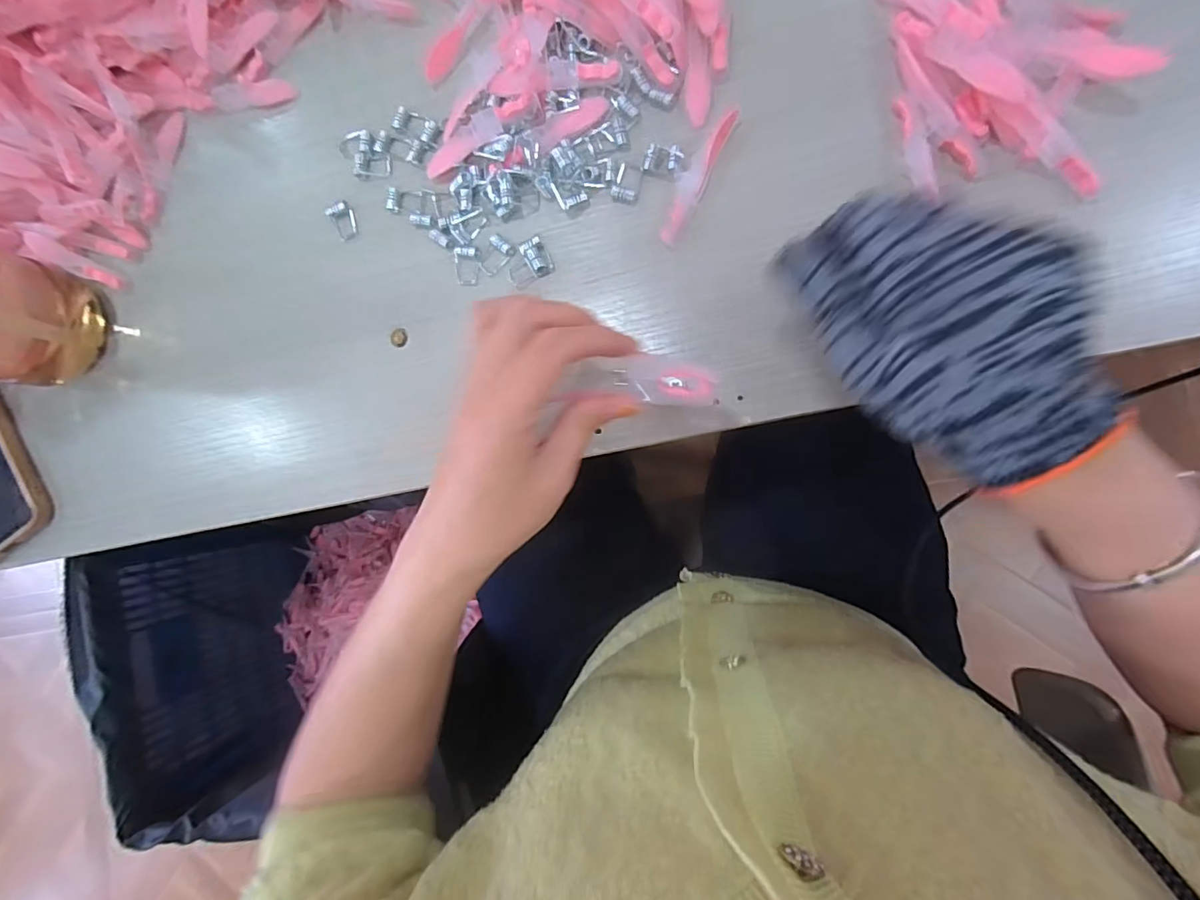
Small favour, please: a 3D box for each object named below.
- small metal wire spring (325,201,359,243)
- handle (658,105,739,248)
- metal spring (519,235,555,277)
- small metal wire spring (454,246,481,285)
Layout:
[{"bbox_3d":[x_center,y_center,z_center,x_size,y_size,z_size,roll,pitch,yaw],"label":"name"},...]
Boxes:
[{"bbox_3d":[-0.164,-0.147,0.324,0.015,0.007,0.022,-28,87,9],"label":"small metal wire spring"},{"bbox_3d":[0.054,-0.152,0.284,0.013,0.008,0.077,29,96,7],"label":"handle"},{"bbox_3d":[-0.037,-0.115,0.301,0.014,0.005,0.024,-33,86,9],"label":"metal spring"},{"bbox_3d":[-0.080,-0.112,0.308,0.016,0.004,0.024,-2,92,9],"label":"small metal wire spring"}]

